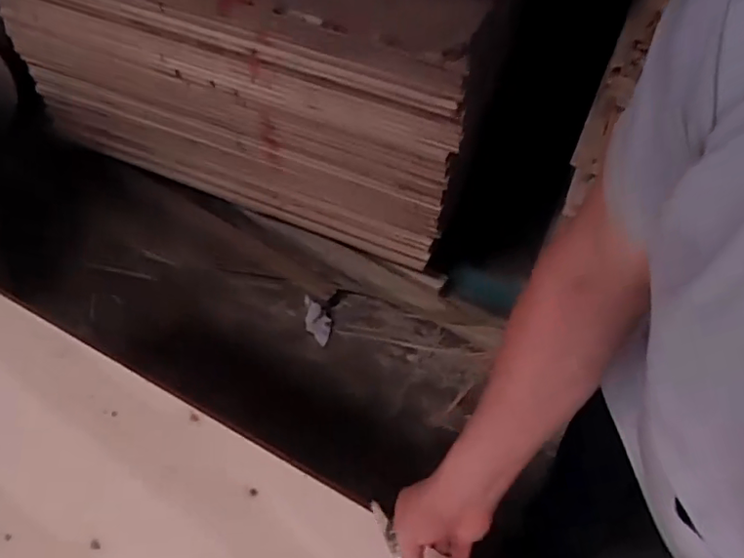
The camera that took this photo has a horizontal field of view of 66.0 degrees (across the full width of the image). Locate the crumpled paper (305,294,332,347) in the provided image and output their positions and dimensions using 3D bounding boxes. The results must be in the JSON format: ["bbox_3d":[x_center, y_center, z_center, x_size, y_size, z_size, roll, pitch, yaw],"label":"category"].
[{"bbox_3d":[-0.160,0.117,1.666,0.071,0.013,0.157,-18,73,-12],"label":"crumpled paper"}]

